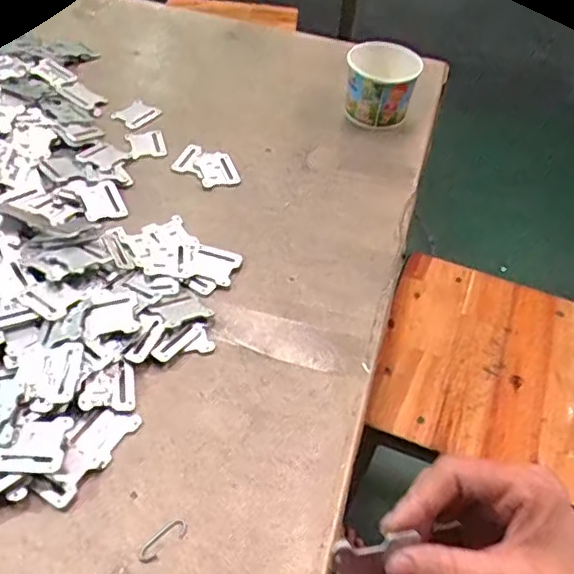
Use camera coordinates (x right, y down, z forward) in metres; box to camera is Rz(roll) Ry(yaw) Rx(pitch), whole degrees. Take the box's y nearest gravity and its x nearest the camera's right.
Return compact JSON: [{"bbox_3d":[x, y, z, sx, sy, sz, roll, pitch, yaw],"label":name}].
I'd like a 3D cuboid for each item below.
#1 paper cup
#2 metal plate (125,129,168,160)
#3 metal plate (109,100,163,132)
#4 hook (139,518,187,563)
[{"bbox_3d":[0.117,-0.250,0.757,0.090,0.092,0.069,9,49,2],"label":"paper cup"},{"bbox_3d":[-0.167,-0.170,0.715,0.042,0.005,0.054,-15,53,-9],"label":"metal plate"},{"bbox_3d":[-0.187,-0.218,0.753,0.044,0.004,0.053,33,54,20],"label":"metal plate"},{"bbox_3d":[-0.086,0.177,0.420,0.038,0.004,0.015,-35,61,-30],"label":"hook"}]

